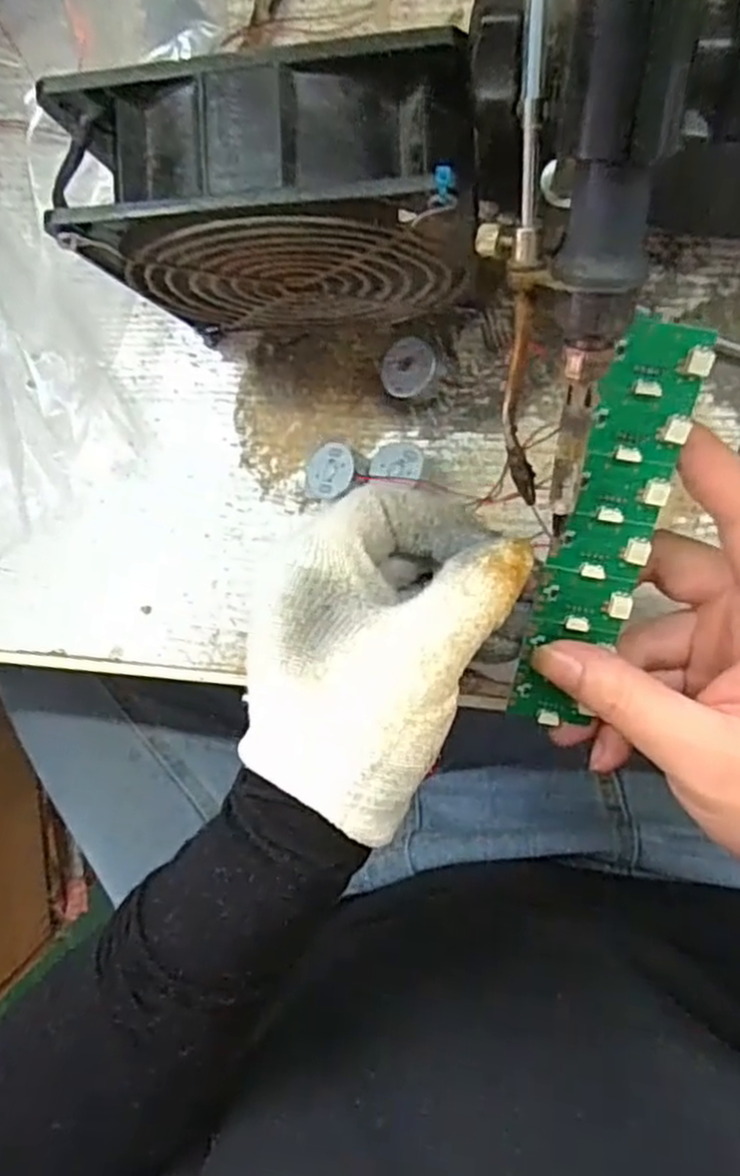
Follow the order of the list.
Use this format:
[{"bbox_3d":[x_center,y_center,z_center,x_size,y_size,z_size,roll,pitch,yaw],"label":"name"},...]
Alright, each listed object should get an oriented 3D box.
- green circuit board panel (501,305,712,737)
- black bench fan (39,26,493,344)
[{"bbox_3d":[0.074,-0.014,0.244,0.029,0.009,0.136,16,117,8],"label":"green circuit board panel"},{"bbox_3d":[-0.023,-0.120,0.260,0.118,0.121,0.049,1,93,9],"label":"black bench fan"}]

